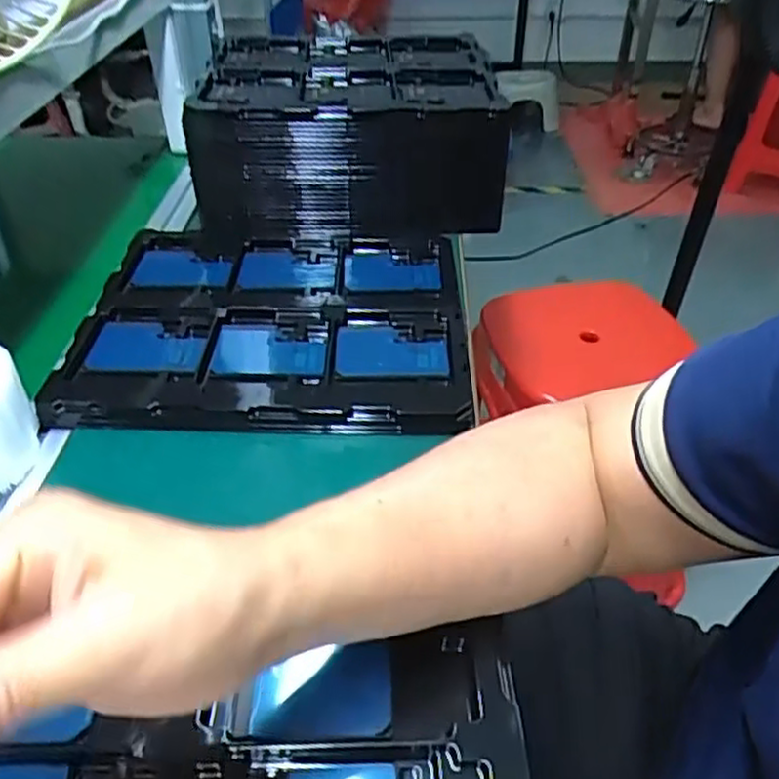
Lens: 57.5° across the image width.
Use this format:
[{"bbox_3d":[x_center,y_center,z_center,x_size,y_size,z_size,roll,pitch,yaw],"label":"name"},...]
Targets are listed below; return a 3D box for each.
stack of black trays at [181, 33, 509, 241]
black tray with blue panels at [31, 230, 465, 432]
[{"bbox_3d":[-0.047,-0.296,0.805,0.321,0.123,0.311,-1,40,-4],"label":"stack of black trays"},{"bbox_3d":[-0.095,-0.064,0.626,0.314,0.031,0.285,1,40,-1],"label":"black tray with blue panels"}]

